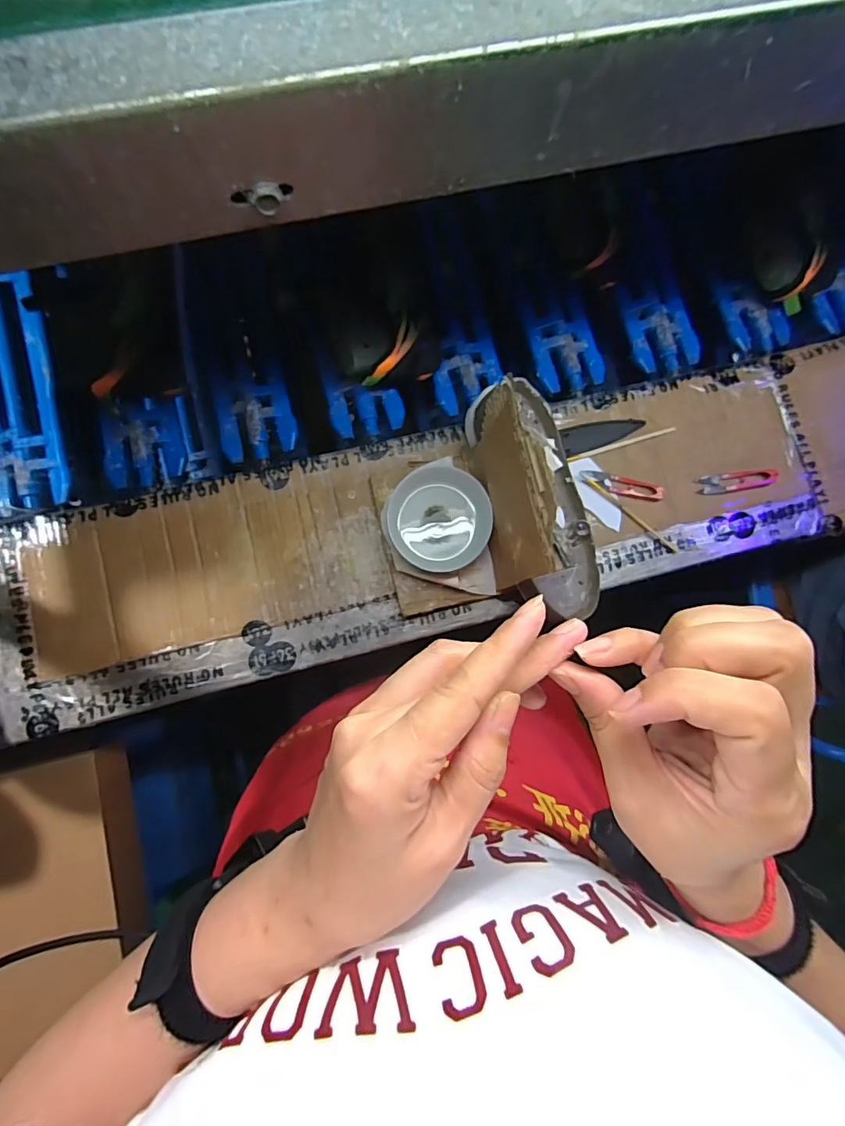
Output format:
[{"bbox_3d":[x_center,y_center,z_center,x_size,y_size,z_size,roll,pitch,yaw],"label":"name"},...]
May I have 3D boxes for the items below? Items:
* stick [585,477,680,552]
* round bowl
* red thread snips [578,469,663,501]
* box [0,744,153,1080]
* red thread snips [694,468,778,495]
[{"bbox_3d":[0.254,-0.059,0.591,0.142,0.007,0.008,37,82,0],"label":"stick"},{"bbox_3d":[0.017,-0.045,0.548,0.109,0.066,0.105,0,84,-5],"label":"round bowl"},{"bbox_3d":[0.243,-0.095,0.596,0.104,0.008,0.022,15,83,-3],"label":"red thread snips"},{"bbox_3d":[-0.533,0.462,0.650,0.276,0.086,0.366,-12,87,-8],"label":"box"},{"bbox_3d":[0.391,-0.101,0.606,0.100,0.011,0.024,-6,84,-5],"label":"red thread snips"}]

